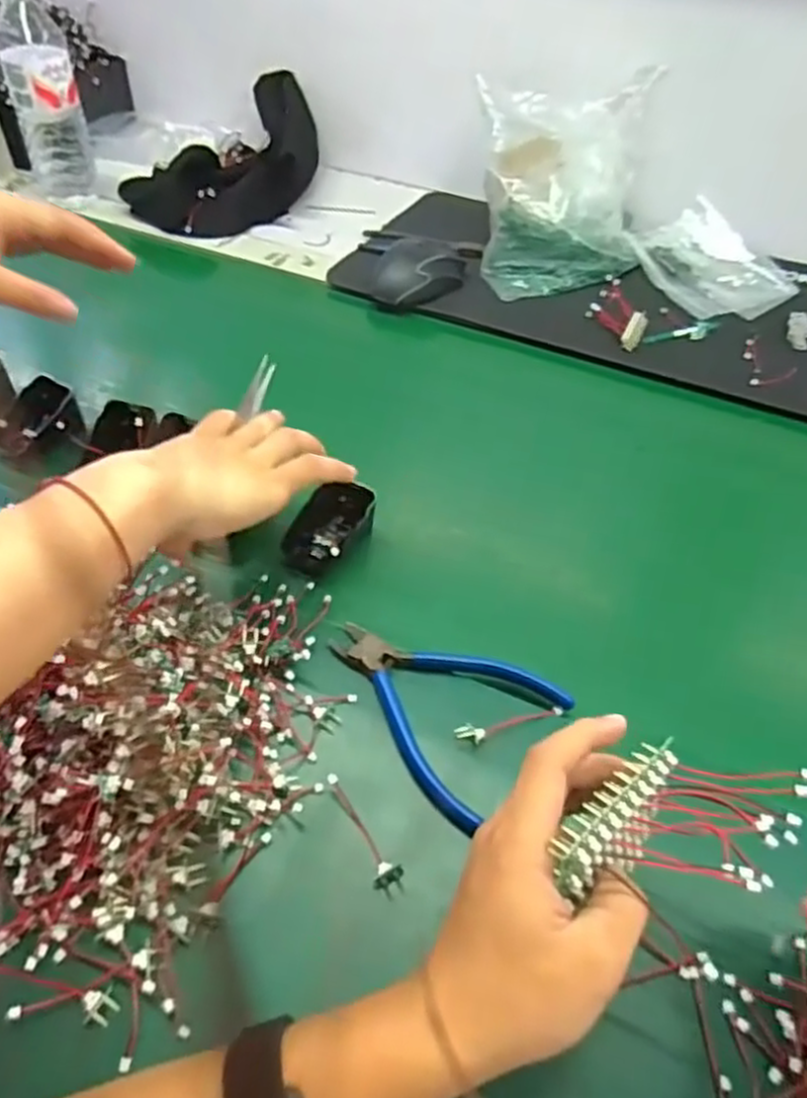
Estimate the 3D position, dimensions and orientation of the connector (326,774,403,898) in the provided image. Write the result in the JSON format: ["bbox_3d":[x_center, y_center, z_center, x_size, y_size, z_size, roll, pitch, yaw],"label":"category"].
[{"bbox_3d":[-0.019,0.146,0.377,0.016,0.012,0.067,-20,52,-19],"label":"connector"}]

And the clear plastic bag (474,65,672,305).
[{"bbox_3d":[0.180,-0.393,0.782,0.198,0.131,0.205,-2,48,-5],"label":"clear plastic bag"}]

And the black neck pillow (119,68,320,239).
[{"bbox_3d":[-0.191,-0.485,0.899,0.161,0.079,0.288,28,52,21],"label":"black neck pillow"}]

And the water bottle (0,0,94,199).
[{"bbox_3d":[-0.398,-0.502,0.807,0.071,0.210,0.059,-15,50,-16],"label":"water bottle"}]

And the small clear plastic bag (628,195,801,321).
[{"bbox_3d":[0.339,-0.320,0.803,0.139,0.042,0.178,-26,57,-19],"label":"small clear plastic bag"}]

